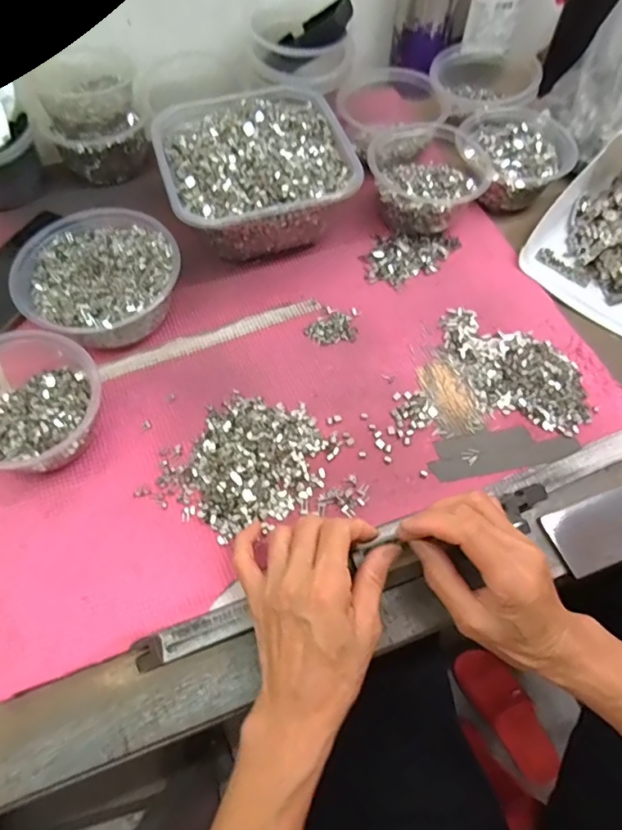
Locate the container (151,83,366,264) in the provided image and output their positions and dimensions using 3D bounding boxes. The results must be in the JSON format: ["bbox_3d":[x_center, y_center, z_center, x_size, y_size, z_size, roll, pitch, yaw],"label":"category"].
[{"bbox_3d":[-0.055,-0.239,0.510,0.173,0.072,0.179,-15,63,-8],"label":"container"}]

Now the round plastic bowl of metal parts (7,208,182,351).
[{"bbox_3d":[-0.187,-0.119,0.462,0.131,0.053,0.131,0,61,0],"label":"round plastic bowl of metal parts"}]

